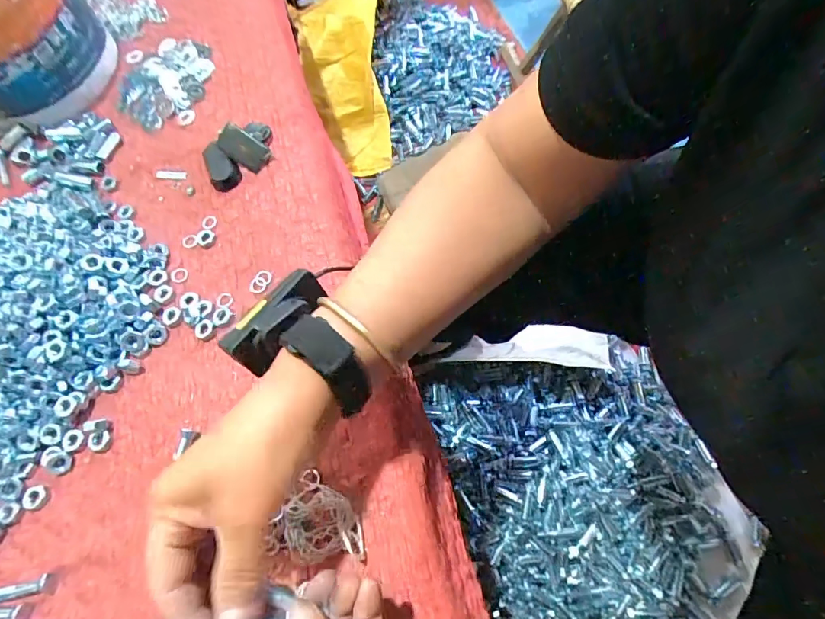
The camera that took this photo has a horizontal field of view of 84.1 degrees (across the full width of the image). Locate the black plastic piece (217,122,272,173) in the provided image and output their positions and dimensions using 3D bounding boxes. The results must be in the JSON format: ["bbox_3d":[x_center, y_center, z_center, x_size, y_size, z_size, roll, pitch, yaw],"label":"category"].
[{"bbox_3d":[-0.168,-0.161,0.456,0.049,0.006,0.028,33,98,-19],"label":"black plastic piece"}]

